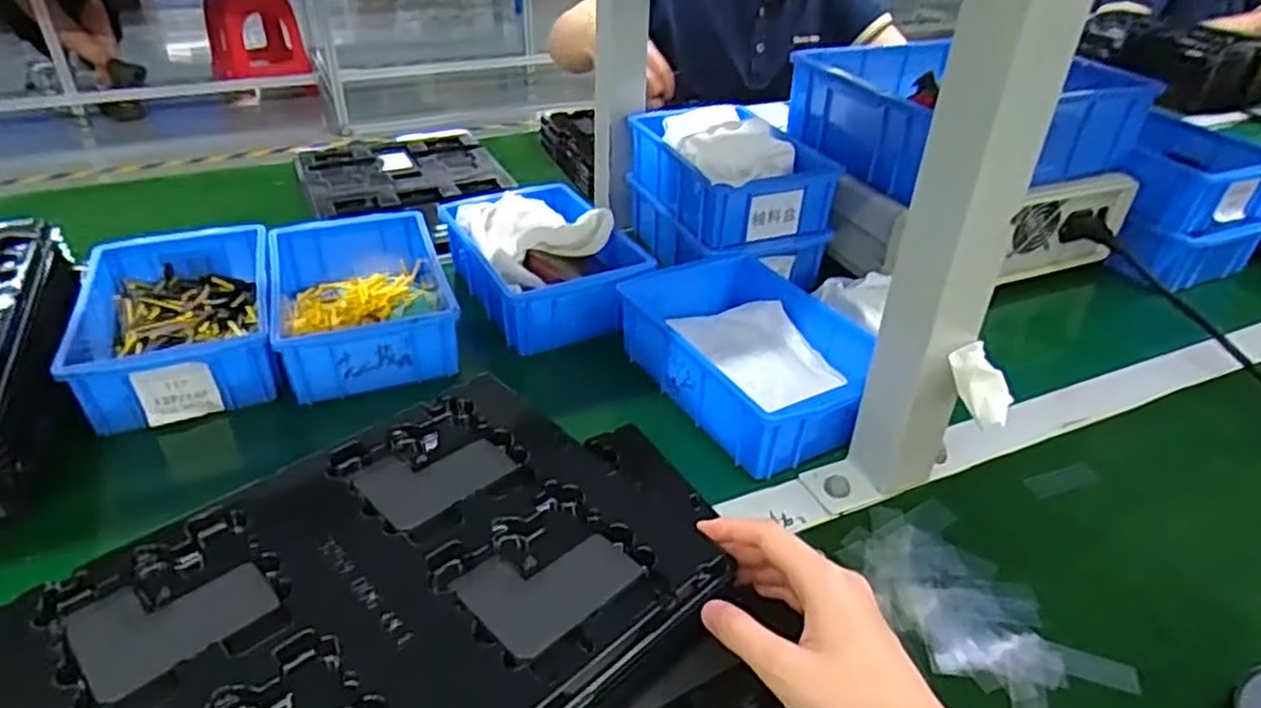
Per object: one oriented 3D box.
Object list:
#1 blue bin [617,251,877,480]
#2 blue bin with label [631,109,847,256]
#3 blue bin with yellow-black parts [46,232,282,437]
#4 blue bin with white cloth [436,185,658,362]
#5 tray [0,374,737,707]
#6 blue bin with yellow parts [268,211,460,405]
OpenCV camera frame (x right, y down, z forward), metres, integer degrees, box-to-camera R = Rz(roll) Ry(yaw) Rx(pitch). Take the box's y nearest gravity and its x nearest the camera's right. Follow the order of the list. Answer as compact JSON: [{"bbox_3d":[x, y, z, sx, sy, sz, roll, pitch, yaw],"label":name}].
[{"bbox_3d":[0.094,0.000,0.601,0.135,0.062,0.202,-17,39,-26],"label":"blue bin"},{"bbox_3d":[0.098,-0.173,0.755,0.139,0.087,0.199,-12,37,-19],"label":"blue bin with label"},{"bbox_3d":[-0.367,-0.030,0.627,0.137,0.060,0.211,-12,37,-19],"label":"blue bin with yellow-black parts"},{"bbox_3d":[-0.079,-0.088,0.707,0.136,0.075,0.215,-16,39,-25],"label":"blue bin with white cloth"},{"bbox_3d":[-0.122,0.120,0.369,0.285,0.025,0.221,-27,44,-37],"label":"tray"},{"bbox_3d":[-0.232,-0.049,0.659,0.125,0.057,0.205,-11,37,-19],"label":"blue bin with yellow parts"}]

